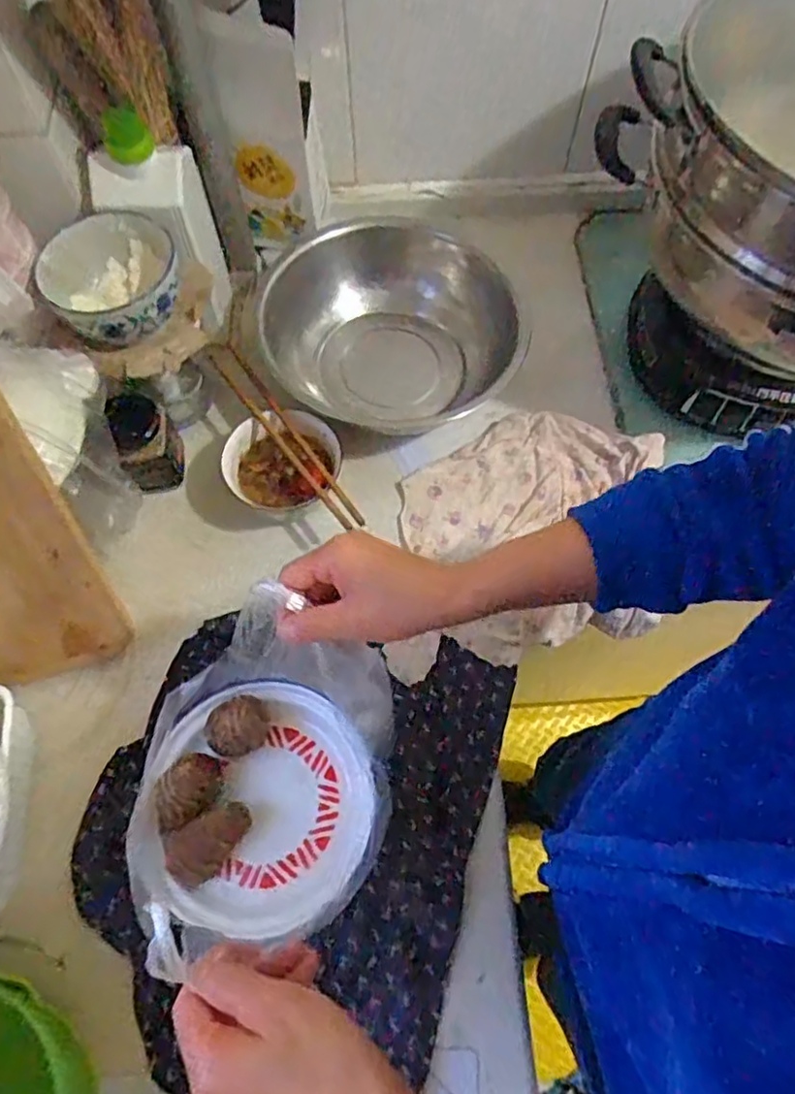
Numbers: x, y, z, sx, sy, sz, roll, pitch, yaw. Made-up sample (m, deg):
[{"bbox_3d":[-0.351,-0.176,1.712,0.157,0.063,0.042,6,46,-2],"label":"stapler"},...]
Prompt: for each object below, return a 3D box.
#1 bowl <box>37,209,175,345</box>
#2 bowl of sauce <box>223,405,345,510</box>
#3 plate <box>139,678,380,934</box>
[{"bbox_3d":[-0.242,-0.223,0.571,0.108,0.055,0.113,0,66,0],"label":"bowl"},{"bbox_3d":[-0.110,-0.077,0.644,0.105,0.062,0.097,0,66,0],"label":"bowl of sauce"},{"bbox_3d":[-0.091,0.172,0.454,0.147,0.028,0.155,0,66,0],"label":"plate"}]

